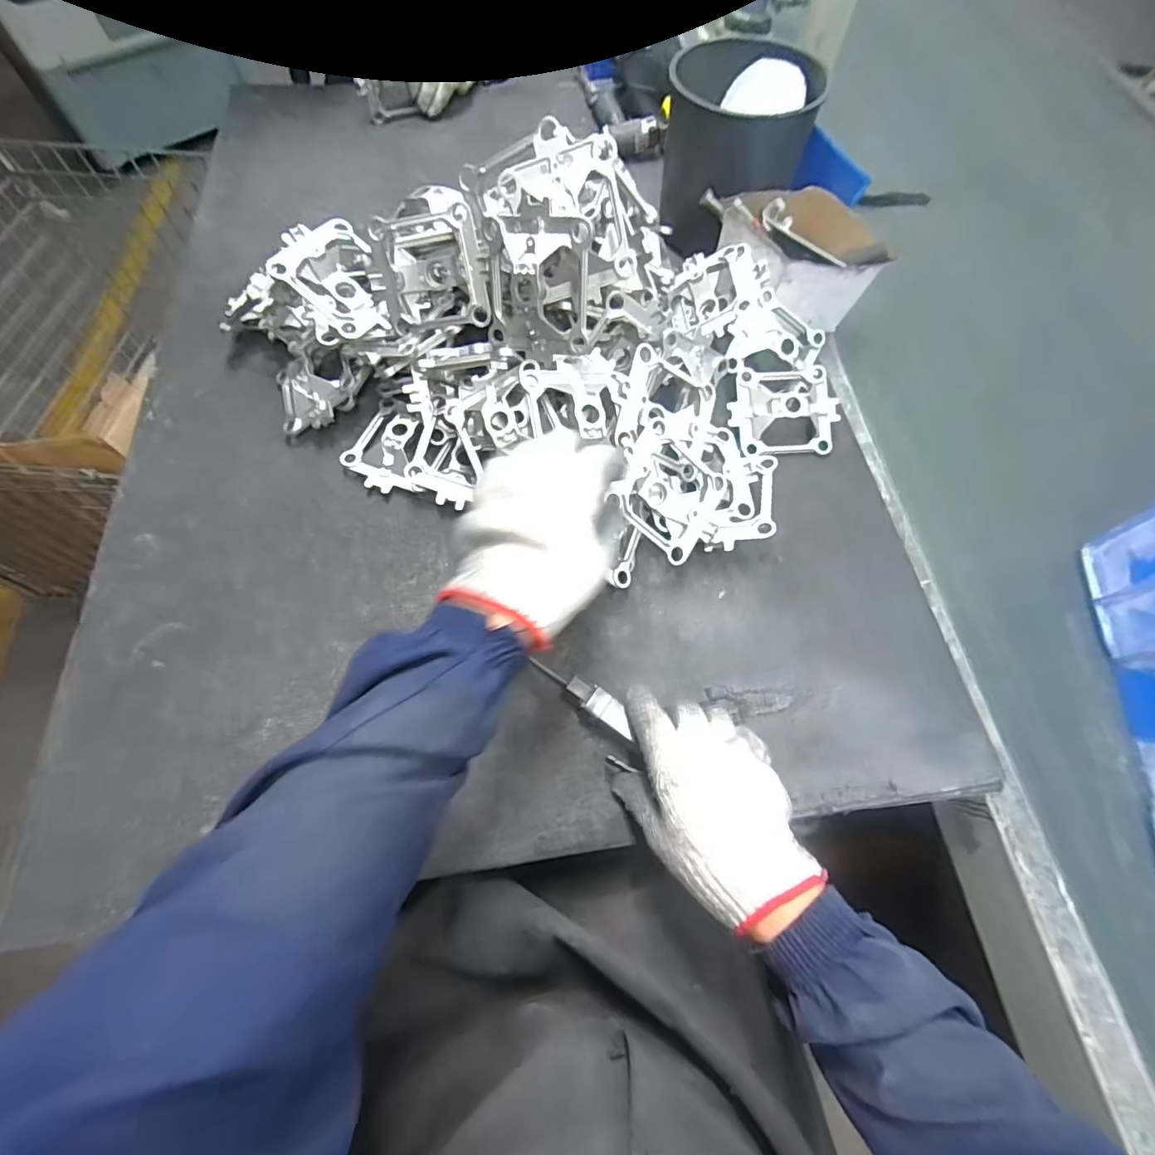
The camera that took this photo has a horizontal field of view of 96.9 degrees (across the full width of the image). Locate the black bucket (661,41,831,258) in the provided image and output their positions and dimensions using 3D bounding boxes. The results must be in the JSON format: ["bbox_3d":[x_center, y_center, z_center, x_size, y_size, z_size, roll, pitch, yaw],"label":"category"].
[{"bbox_3d":[0.192,-0.530,0.639,0.154,0.158,0.154,1,65,-3],"label":"black bucket"}]

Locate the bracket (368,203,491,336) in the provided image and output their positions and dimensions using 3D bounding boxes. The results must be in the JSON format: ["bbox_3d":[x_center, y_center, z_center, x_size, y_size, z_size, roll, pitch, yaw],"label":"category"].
[{"bbox_3d":[-0.141,-0.289,0.487,0.111,0.095,0.016,-3,32,8],"label":"bracket"}]

